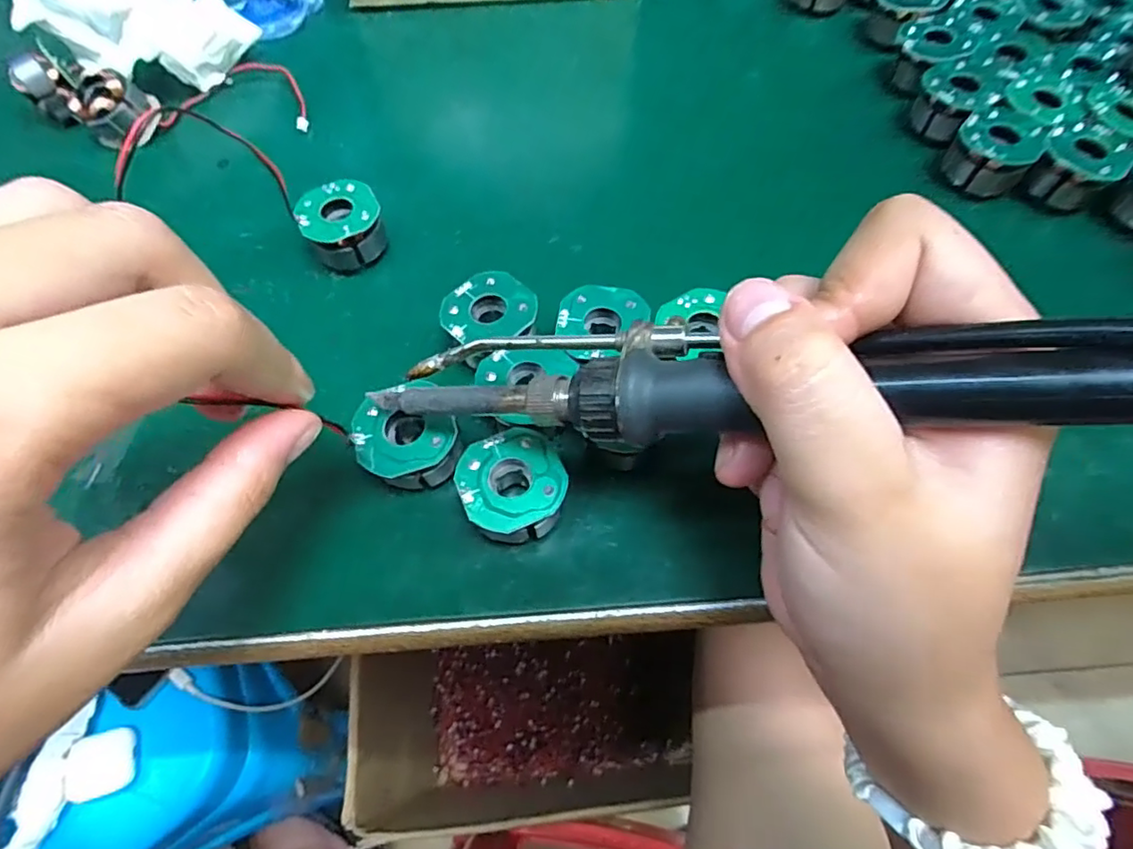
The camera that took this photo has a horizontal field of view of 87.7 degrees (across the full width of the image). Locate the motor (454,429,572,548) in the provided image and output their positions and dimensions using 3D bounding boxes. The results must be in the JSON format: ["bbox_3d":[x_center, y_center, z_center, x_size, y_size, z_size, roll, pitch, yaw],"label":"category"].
[{"bbox_3d":[-0.015,0.021,0.179,0.031,0.020,0.034,-1,63,1],"label":"motor"}]

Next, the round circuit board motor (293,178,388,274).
[{"bbox_3d":[-0.087,-0.077,0.235,0.029,0.023,0.028,-1,63,1],"label":"round circuit board motor"}]

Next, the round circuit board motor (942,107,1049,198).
[{"bbox_3d":[0.174,-0.111,0.242,0.030,0.020,0.028,-1,63,1],"label":"round circuit board motor"}]

